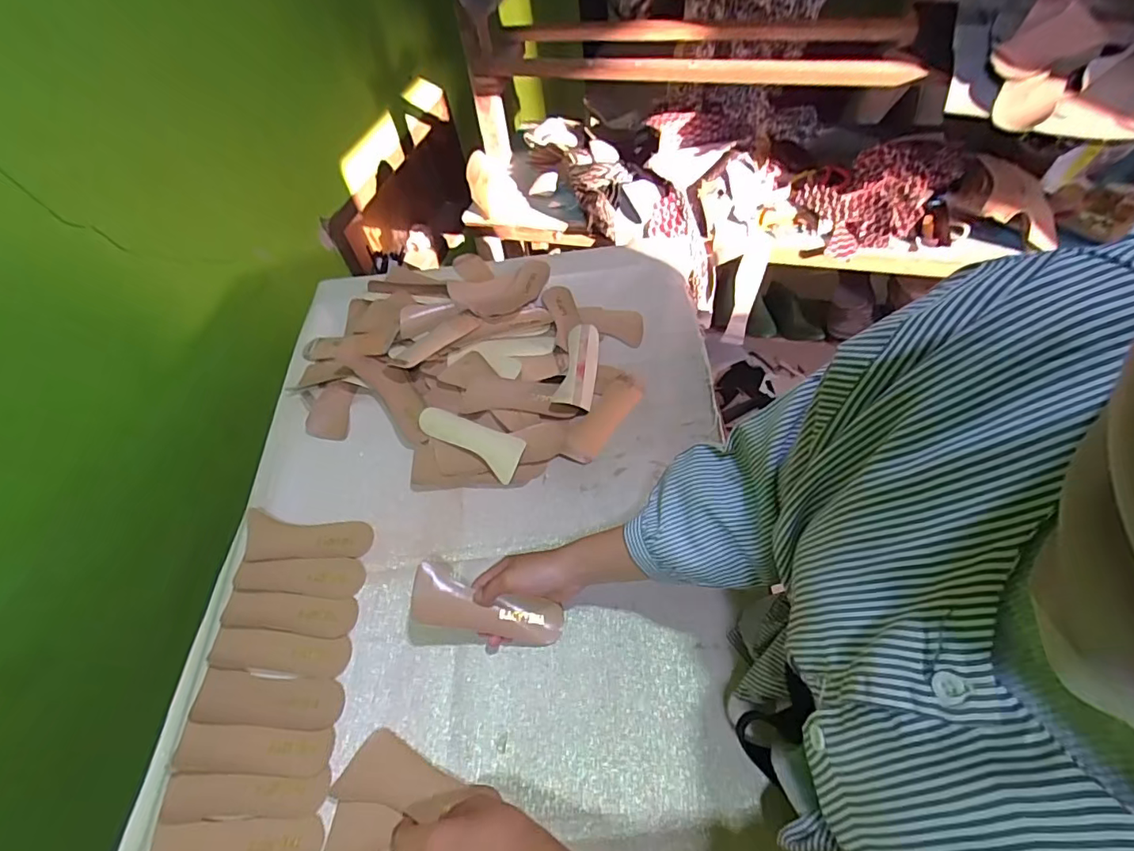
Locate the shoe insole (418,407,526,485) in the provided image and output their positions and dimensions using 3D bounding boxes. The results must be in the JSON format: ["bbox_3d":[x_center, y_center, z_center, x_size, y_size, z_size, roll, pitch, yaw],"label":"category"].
[{"bbox_3d":[-0.121,0.013,0.681,0.151,0.006,0.054,26,62,24],"label":"shoe insole"}]

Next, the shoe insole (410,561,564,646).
[{"bbox_3d":[-0.078,0.180,0.529,0.149,0.025,0.051,18,57,-6],"label":"shoe insole"}]

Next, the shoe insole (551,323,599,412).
[{"bbox_3d":[0.019,-0.088,0.732,0.050,0.025,0.152,4,56,11],"label":"shoe insole"}]

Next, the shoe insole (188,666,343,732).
[{"bbox_3d":[-0.297,0.274,0.535,0.146,0.009,0.046,0,55,8],"label":"shoe insole"}]

